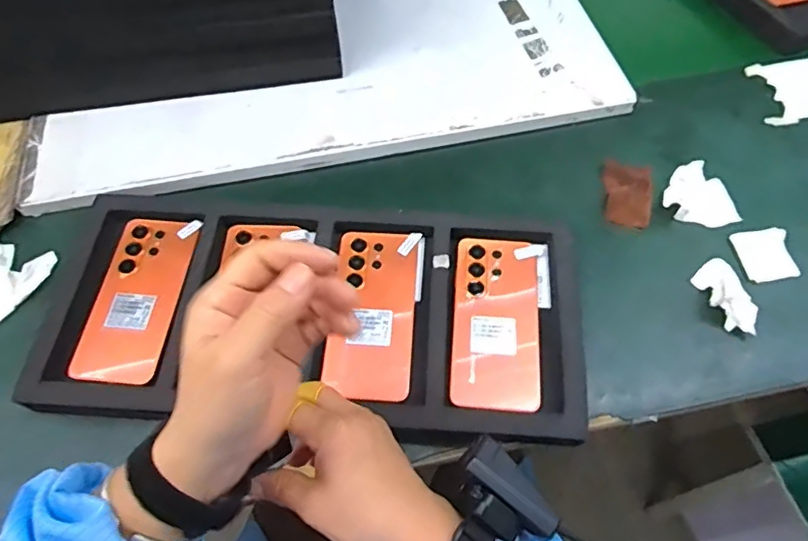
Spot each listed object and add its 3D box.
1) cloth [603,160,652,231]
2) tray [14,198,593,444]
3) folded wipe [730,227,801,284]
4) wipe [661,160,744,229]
[{"bbox_3d":[0.244,-0.084,0.617,0.052,0.011,0.078,12,60,7],"label":"cloth"},{"bbox_3d":[-0.081,0.040,0.532,0.488,0.037,0.215,3,61,3],"label":"tray"},{"bbox_3d":[0.368,-0.016,0.571,0.053,0.011,0.056,-8,60,-4],"label":"folded wipe"},{"bbox_3d":[0.316,-0.080,0.605,0.070,0.012,0.077,-14,60,-8],"label":"wipe"}]

